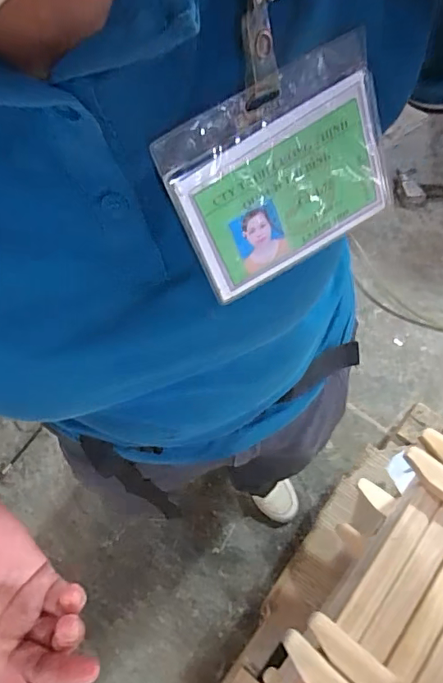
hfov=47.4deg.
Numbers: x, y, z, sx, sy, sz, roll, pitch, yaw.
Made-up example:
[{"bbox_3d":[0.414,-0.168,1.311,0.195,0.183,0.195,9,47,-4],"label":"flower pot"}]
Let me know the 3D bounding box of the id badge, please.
[{"bbox_3d":[0.028,-0.071,0.221,0.098,0.082,0.004,-31,38,-5],"label":"id badge"}]

